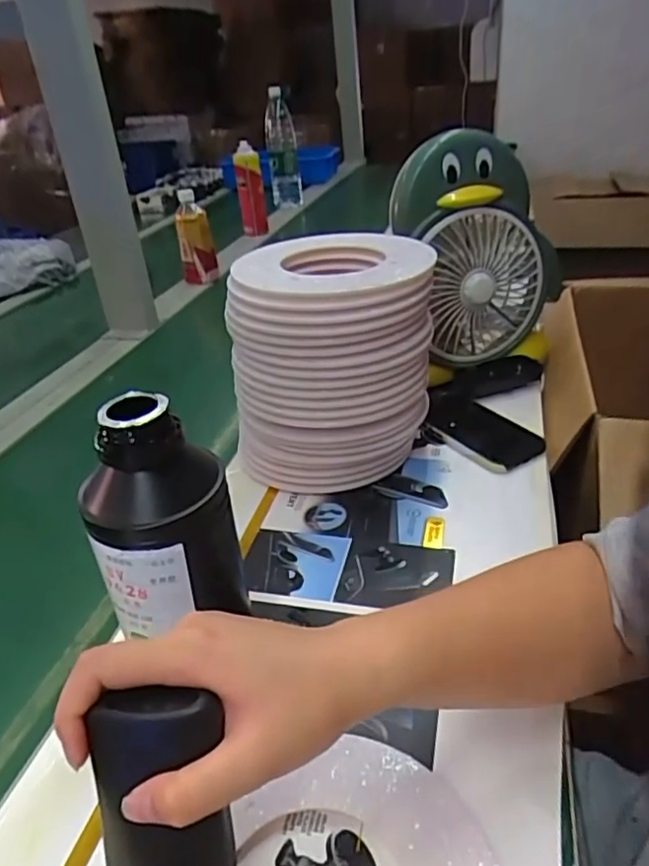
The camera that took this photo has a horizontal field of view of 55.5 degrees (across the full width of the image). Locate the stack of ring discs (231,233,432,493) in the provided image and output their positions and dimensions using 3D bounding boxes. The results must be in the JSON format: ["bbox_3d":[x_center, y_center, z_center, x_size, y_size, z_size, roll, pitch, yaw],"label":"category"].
[{"bbox_3d":[0.011,-0.068,0.632,0.187,0.213,0.185,-1,31,4],"label":"stack of ring discs"}]

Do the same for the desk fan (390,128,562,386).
[{"bbox_3d":[0.182,-0.207,0.784,0.182,0.296,0.124,-11,32,-11],"label":"desk fan"}]

